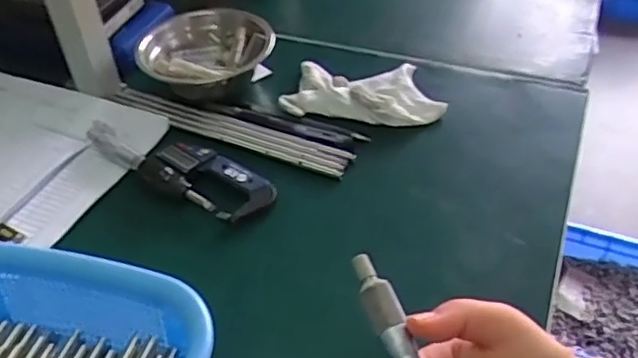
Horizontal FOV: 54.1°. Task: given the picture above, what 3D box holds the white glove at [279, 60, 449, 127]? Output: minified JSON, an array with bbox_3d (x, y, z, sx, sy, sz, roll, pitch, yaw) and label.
[{"bbox_3d":[0.043,-0.084,0.602,0.147,0.023,0.087,2,42,5],"label":"white glove"}]

